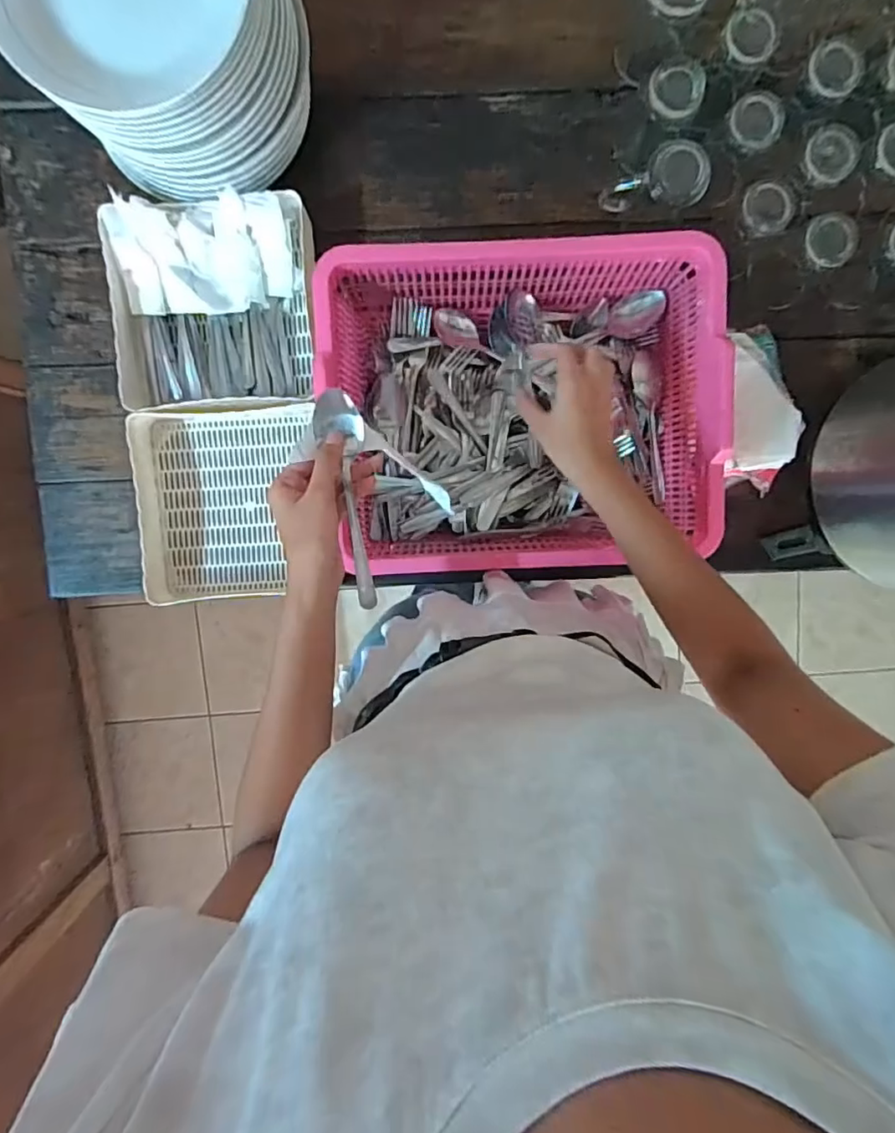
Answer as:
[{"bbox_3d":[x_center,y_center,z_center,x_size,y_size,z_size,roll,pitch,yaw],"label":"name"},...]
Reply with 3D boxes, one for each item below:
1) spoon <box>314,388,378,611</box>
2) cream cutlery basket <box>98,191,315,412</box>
[{"bbox_3d":[-0.082,-0.051,0.454,0.036,0.033,0.172,-5,101,0],"label":"spoon"},{"bbox_3d":[-0.253,-0.281,0.616,0.205,0.062,0.202,-1,96,0],"label":"cream cutlery basket"}]

